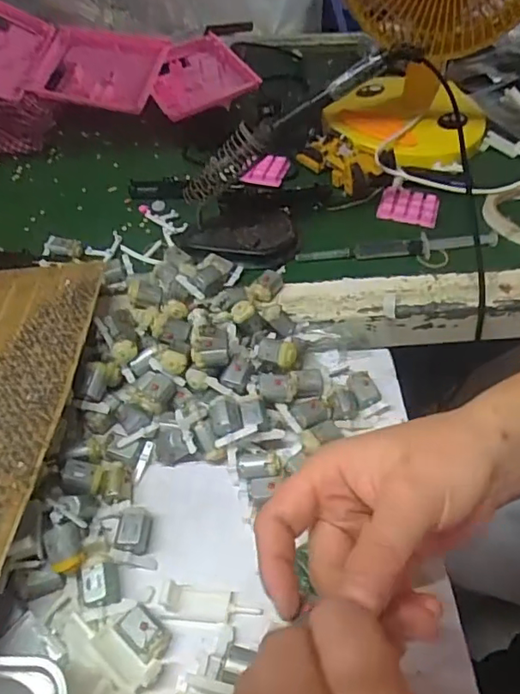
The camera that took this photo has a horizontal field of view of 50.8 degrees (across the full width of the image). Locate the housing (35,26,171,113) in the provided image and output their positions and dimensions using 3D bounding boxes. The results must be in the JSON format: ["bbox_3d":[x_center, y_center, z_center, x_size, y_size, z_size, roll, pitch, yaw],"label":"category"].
[{"bbox_3d":[-0.207,-0.368,0.718,0.145,0.048,0.151,6,50,6],"label":"housing"}]

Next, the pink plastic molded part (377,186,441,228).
[{"bbox_3d":[0.156,-0.148,0.572,0.059,0.016,0.043,16,52,13],"label":"pink plastic molded part"}]

